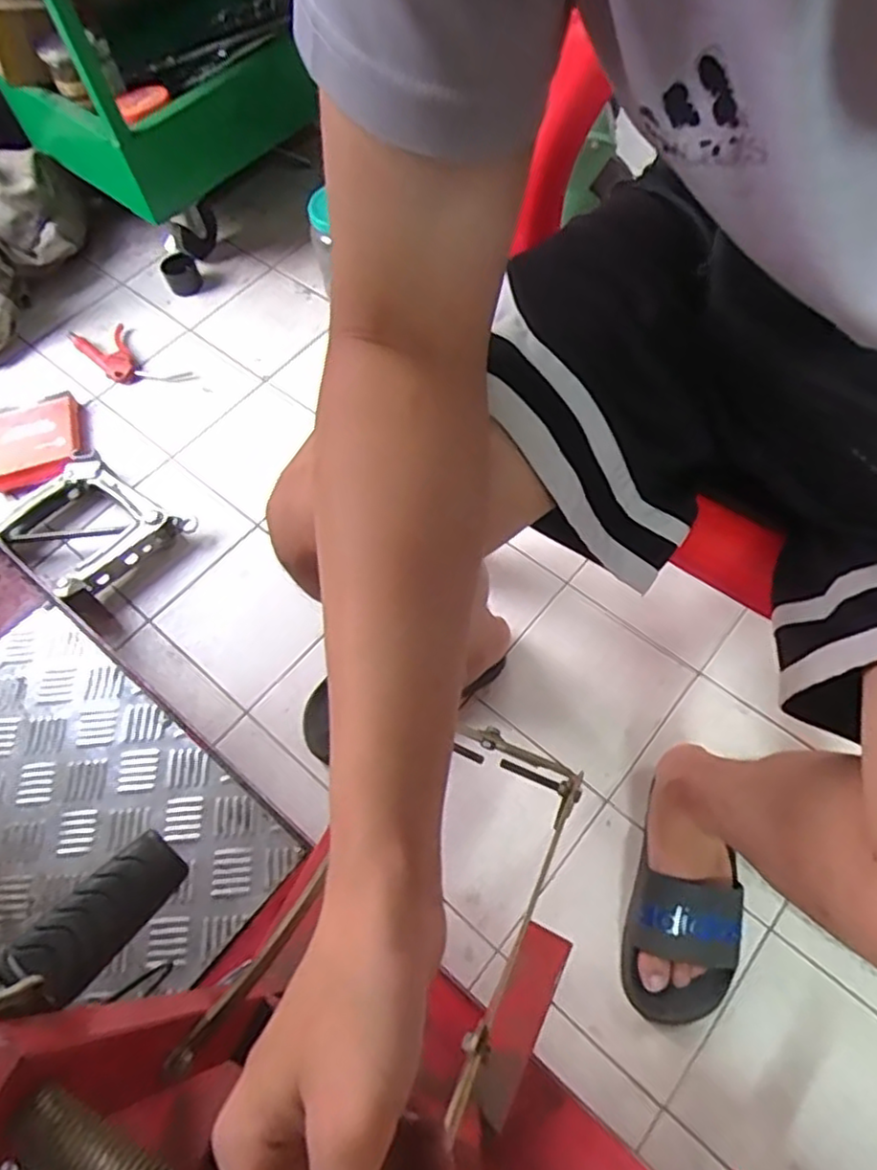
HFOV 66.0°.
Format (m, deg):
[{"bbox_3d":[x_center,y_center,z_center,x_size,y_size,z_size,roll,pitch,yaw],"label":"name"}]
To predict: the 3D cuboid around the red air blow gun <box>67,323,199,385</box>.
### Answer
[{"bbox_3d":[-0.515,-0.375,1.120,0.222,0.030,0.091,35,70,19],"label":"red air blow gun"}]

